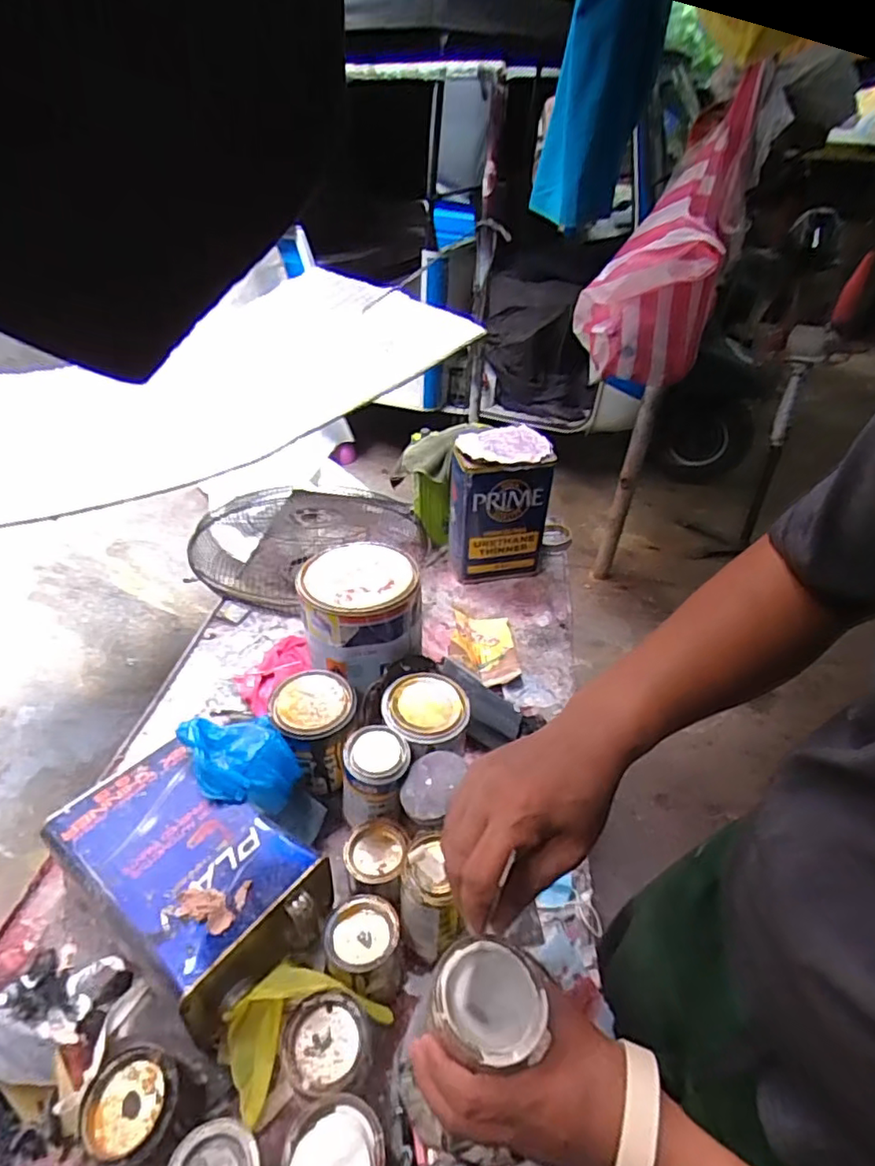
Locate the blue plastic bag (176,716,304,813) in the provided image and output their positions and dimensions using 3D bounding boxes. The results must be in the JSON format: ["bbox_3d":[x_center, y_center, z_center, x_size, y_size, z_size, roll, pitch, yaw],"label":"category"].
[{"bbox_3d":[-0.211,0.191,0.636,0.123,0.058,0.087,0,39,-10],"label":"blue plastic bag"}]

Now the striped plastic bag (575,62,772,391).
[{"bbox_3d":[0.546,-0.820,1.478,0.319,0.628,0.218,24,41,20],"label":"striped plastic bag"}]

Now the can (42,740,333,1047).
[{"bbox_3d":[-0.246,0.286,0.606,0.265,0.107,0.170,30,44,26],"label":"can"}]

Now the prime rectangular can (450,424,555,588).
[{"bbox_3d":[0.105,-0.138,1.100,0.170,0.258,0.128,-7,41,-18],"label":"prime rectangular can"}]

